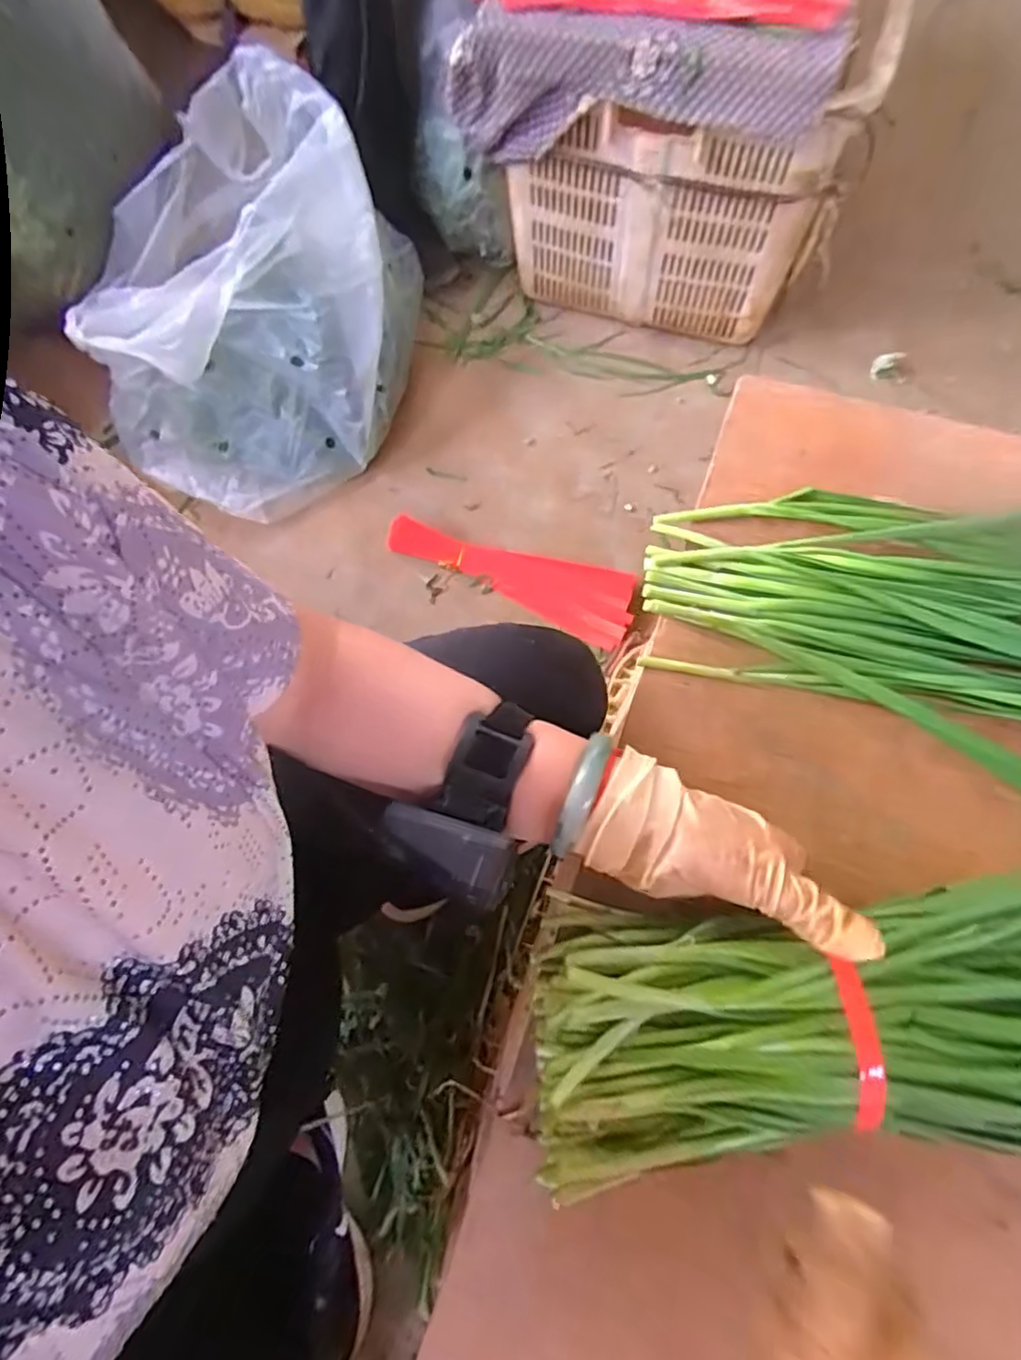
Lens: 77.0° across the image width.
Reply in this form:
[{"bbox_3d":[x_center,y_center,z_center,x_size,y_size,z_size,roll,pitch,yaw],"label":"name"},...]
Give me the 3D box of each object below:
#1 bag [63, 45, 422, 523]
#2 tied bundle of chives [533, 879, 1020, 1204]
[{"bbox_3d":[-0.373,-0.631,0.938,0.411,0.259,0.673,-19,69,-3],"label":"bag"},{"bbox_3d":[0.235,0.169,0.300,0.440,0.059,0.160,-5,72,5],"label":"tied bundle of chives"}]

